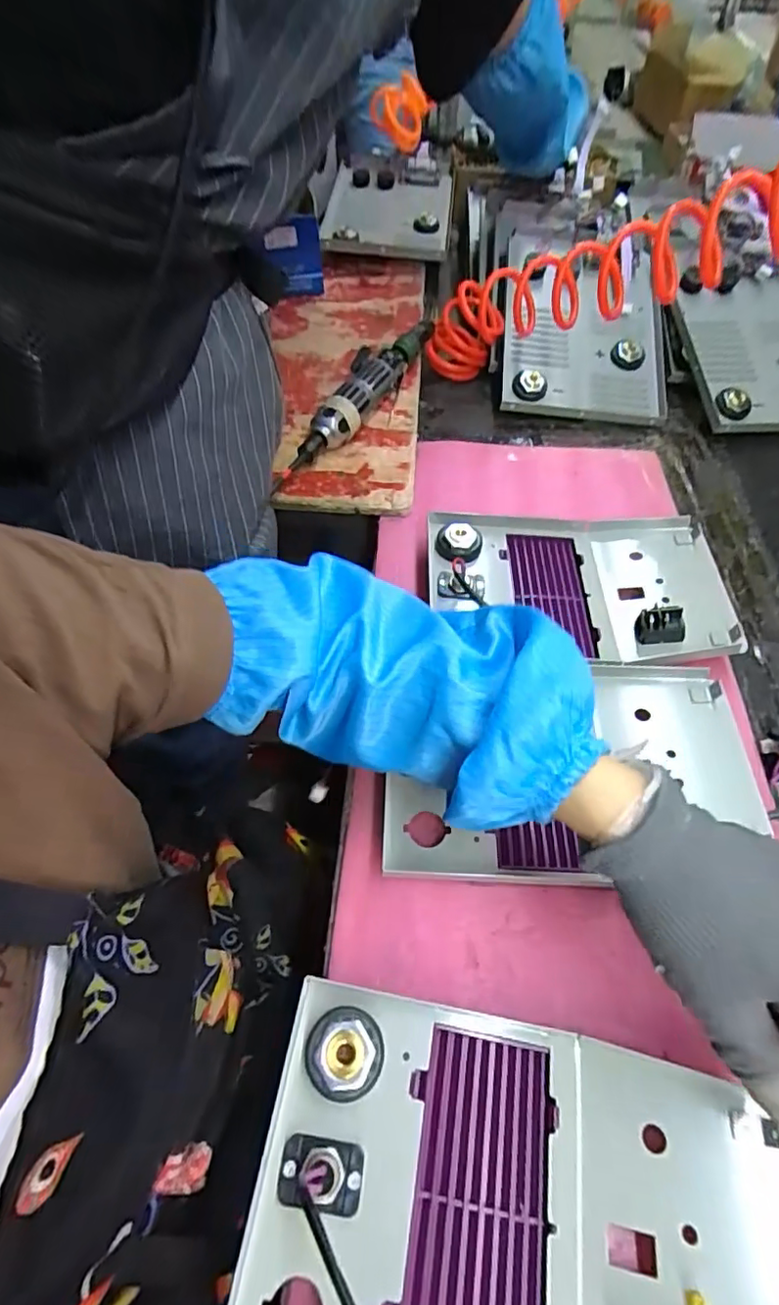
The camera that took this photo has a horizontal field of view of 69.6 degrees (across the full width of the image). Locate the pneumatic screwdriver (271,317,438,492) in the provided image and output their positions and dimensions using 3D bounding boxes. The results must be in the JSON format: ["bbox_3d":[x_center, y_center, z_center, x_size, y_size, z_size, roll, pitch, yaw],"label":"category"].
[{"bbox_3d":[-0.029,-0.271,0.588,0.057,0.043,0.306,17,57,12],"label":"pneumatic screwdriver"}]

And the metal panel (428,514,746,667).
[{"bbox_3d":[0.147,-0.050,0.454,0.229,0.045,0.156,2,55,1],"label":"metal panel"}]

